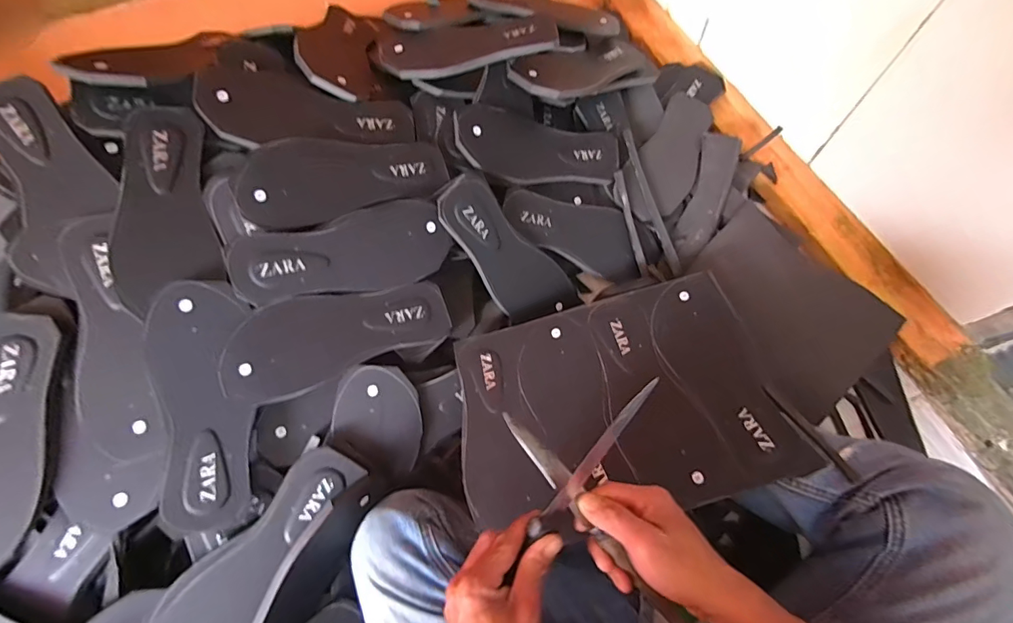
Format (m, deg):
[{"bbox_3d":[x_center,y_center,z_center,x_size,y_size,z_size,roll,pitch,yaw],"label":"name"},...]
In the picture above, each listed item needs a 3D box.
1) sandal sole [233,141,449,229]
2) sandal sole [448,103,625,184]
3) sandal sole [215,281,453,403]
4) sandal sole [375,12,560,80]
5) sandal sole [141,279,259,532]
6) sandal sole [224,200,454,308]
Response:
[{"bbox_3d":[-0.190,-0.165,0.543,0.245,0.016,0.099,-16,85,-25],"label":"sandal sole"},{"bbox_3d":[0.050,-0.238,0.640,0.248,0.019,0.107,2,84,-19],"label":"sandal sole"},{"bbox_3d":[-0.189,0.023,0.512,0.245,0.012,0.097,-19,92,-23],"label":"sandal sole"},{"bbox_3d":[-0.057,-0.380,0.628,0.250,0.020,0.093,-9,66,-1],"label":"sandal sole"},{"bbox_3d":[-0.312,0.094,0.453,0.083,0.016,0.246,-4,85,-28],"label":"sandal sole"},{"bbox_3d":[-0.184,-0.066,0.523,0.241,0.010,0.096,-20,96,-23],"label":"sandal sole"}]

